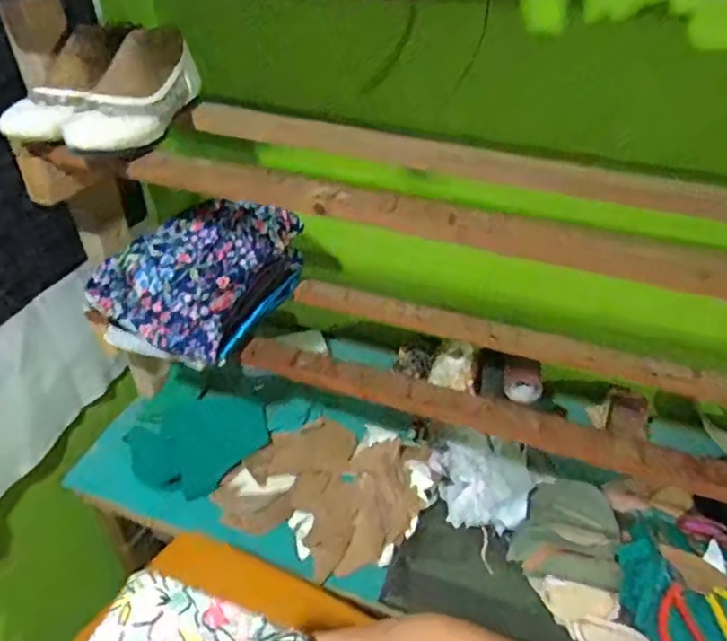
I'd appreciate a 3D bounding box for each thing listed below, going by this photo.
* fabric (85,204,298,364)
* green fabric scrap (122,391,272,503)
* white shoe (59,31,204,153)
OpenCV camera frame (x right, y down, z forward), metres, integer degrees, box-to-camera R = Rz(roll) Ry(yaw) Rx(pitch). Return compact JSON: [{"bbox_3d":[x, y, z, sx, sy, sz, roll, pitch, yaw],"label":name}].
[{"bbox_3d":[-0.205,-0.076,0.804,0.202,0.103,0.260,24,44,27],"label":"fabric"},{"bbox_3d":[-0.259,0.189,0.972,0.202,0.025,0.172,-30,47,-32],"label":"green fabric scrap"},{"bbox_3d":[-0.251,-0.258,0.667,0.076,0.083,0.212,2,38,2],"label":"white shoe"}]

